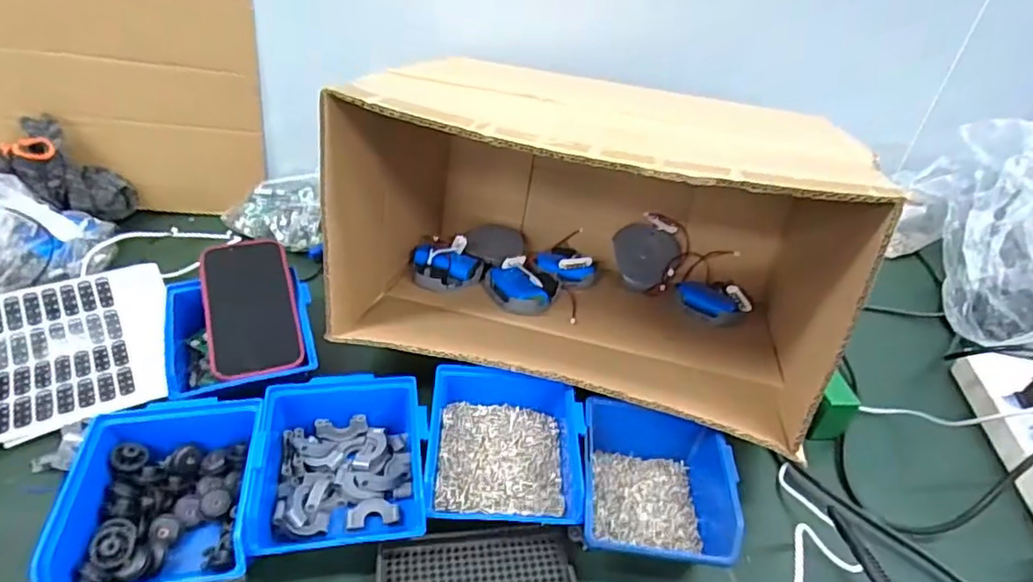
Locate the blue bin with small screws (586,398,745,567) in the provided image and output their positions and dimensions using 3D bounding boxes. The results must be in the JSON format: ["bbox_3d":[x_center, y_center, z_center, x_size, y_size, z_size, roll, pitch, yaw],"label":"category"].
[{"bbox_3d":[0.106,0.146,0.469,0.114,0.055,0.133,6,40,2],"label":"blue bin with small screws"}]

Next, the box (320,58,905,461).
[{"bbox_3d":[0.083,-0.066,0.563,0.430,0.243,0.311,13,37,9],"label":"box"}]

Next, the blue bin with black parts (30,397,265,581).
[{"bbox_3d":[-0.241,0.140,0.421,0.117,0.059,0.144,-5,41,-12],"label":"blue bin with black parts"}]

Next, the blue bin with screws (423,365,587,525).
[{"bbox_3d":[-0.009,0.121,0.478,0.118,0.055,0.133,4,40,0],"label":"blue bin with screws"}]

